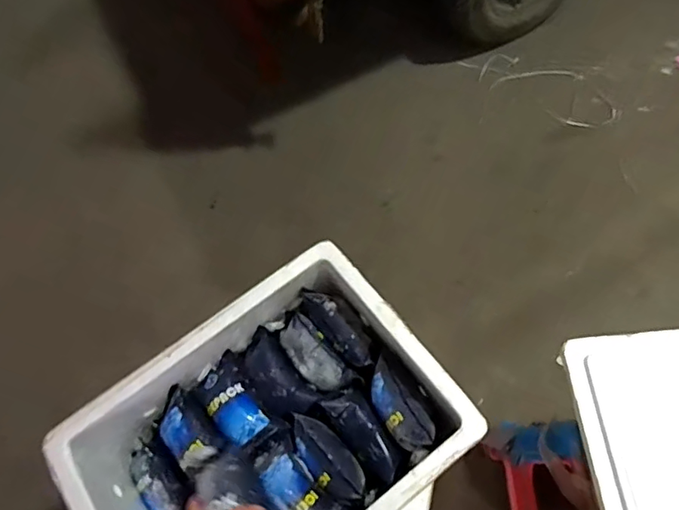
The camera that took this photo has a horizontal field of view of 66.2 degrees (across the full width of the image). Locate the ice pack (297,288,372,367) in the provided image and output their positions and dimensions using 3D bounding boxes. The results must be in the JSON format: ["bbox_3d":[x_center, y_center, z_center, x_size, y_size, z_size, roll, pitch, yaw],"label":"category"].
[{"bbox_3d":[-0.005,0.118,0.843,0.048,0.043,0.154,-41,70,-14],"label":"ice pack"}]

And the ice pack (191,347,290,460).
[{"bbox_3d":[-0.163,0.239,0.808,0.097,0.040,0.158,-38,69,-13],"label":"ice pack"}]

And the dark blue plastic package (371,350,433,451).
[{"bbox_3d":[0.088,0.225,0.777,0.060,0.036,0.138,-45,61,11],"label":"dark blue plastic package"}]

